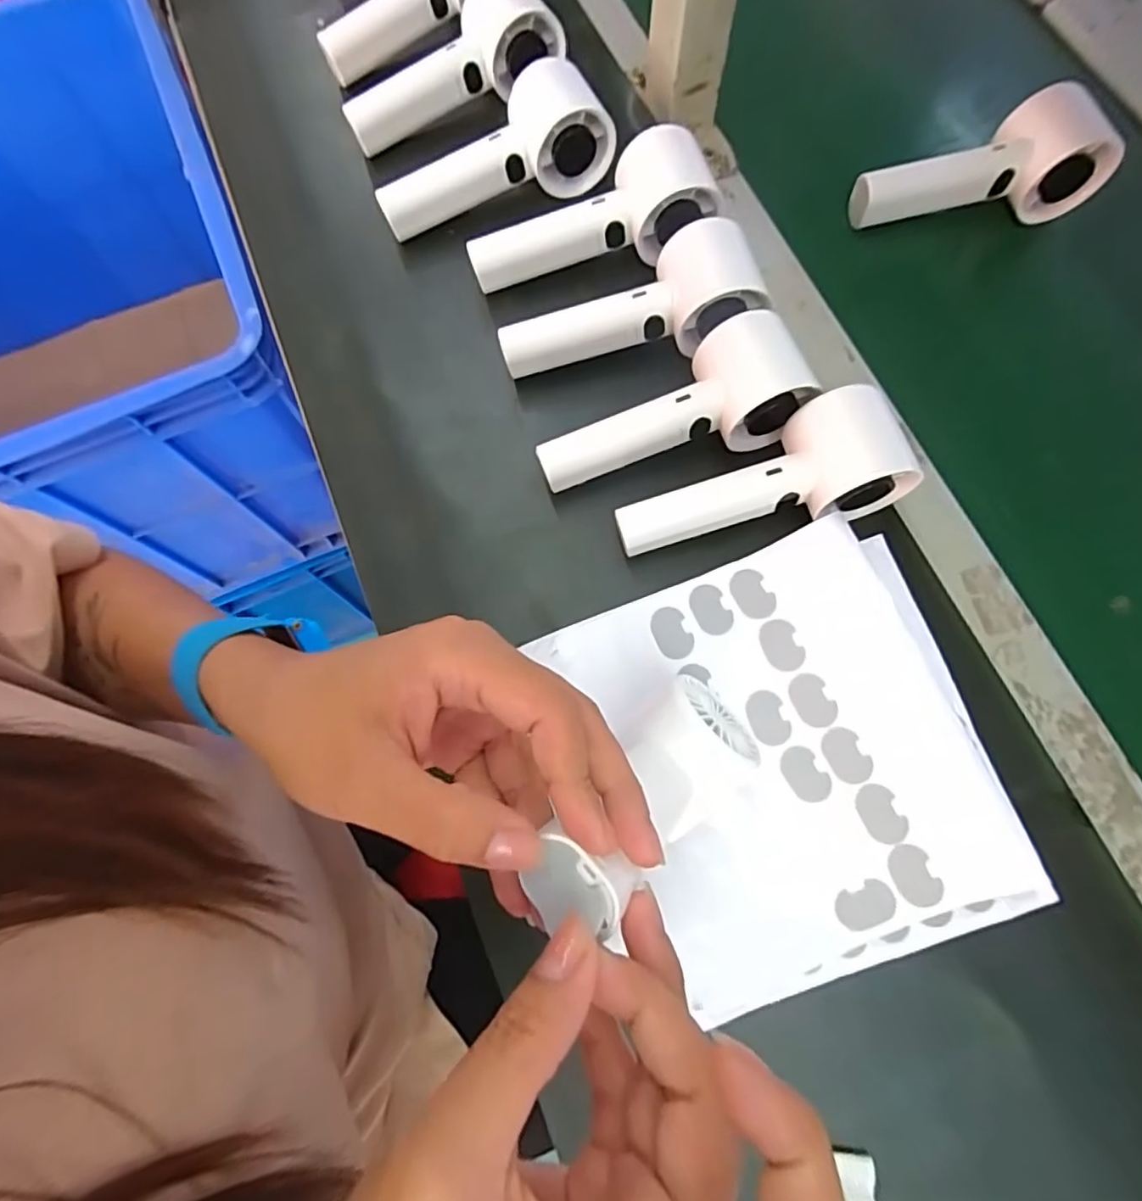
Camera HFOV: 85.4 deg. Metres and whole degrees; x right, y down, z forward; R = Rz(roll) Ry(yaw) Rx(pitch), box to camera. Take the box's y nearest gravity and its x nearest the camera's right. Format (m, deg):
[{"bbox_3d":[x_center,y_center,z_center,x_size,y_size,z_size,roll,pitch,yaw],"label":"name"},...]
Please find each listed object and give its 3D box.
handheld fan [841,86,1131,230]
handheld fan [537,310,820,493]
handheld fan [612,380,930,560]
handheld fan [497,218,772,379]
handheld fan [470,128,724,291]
[{"bbox_3d":[0.267,-0.291,0.409,0.158,0.051,0.055,-6,73,-1],"label":"handheld fan"},{"bbox_3d":[0.052,-0.109,0.355,0.145,0.063,0.055,-15,73,-4],"label":"handheld fan"},{"bbox_3d":[0.101,-0.063,0.334,0.153,0.064,0.055,-17,73,-4],"label":"handheld fan"},{"bbox_3d":[0.031,-0.176,0.375,0.150,0.061,0.061,-8,73,-2],"label":"handheld fan"},{"bbox_3d":[0.009,-0.244,0.394,0.152,0.057,0.058,-9,73,-2],"label":"handheld fan"}]

